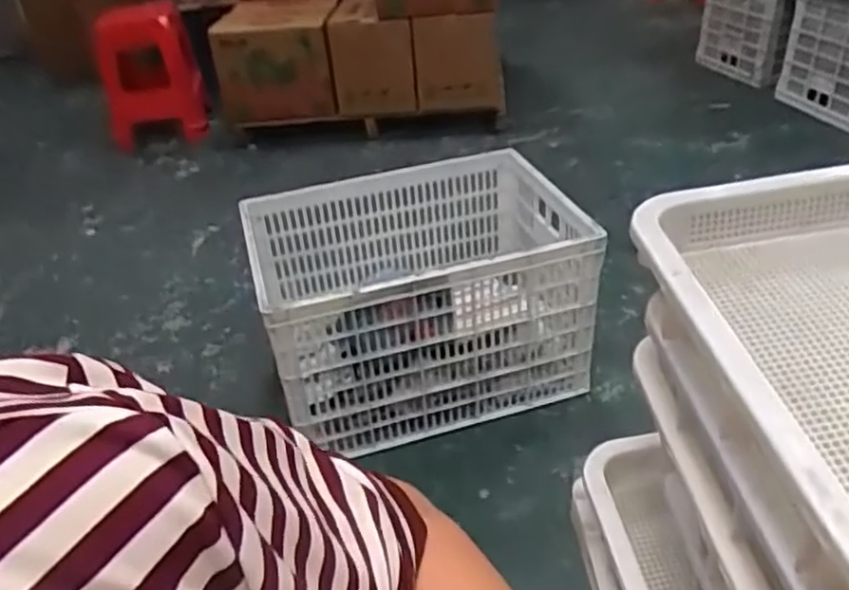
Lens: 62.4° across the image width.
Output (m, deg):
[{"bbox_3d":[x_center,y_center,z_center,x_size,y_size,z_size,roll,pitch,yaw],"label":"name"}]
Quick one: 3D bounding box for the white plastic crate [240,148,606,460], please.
[{"bbox_3d":[-0.004,0.011,1.576,0.686,0.424,0.474,-11,35,-8],"label":"white plastic crate"}]

